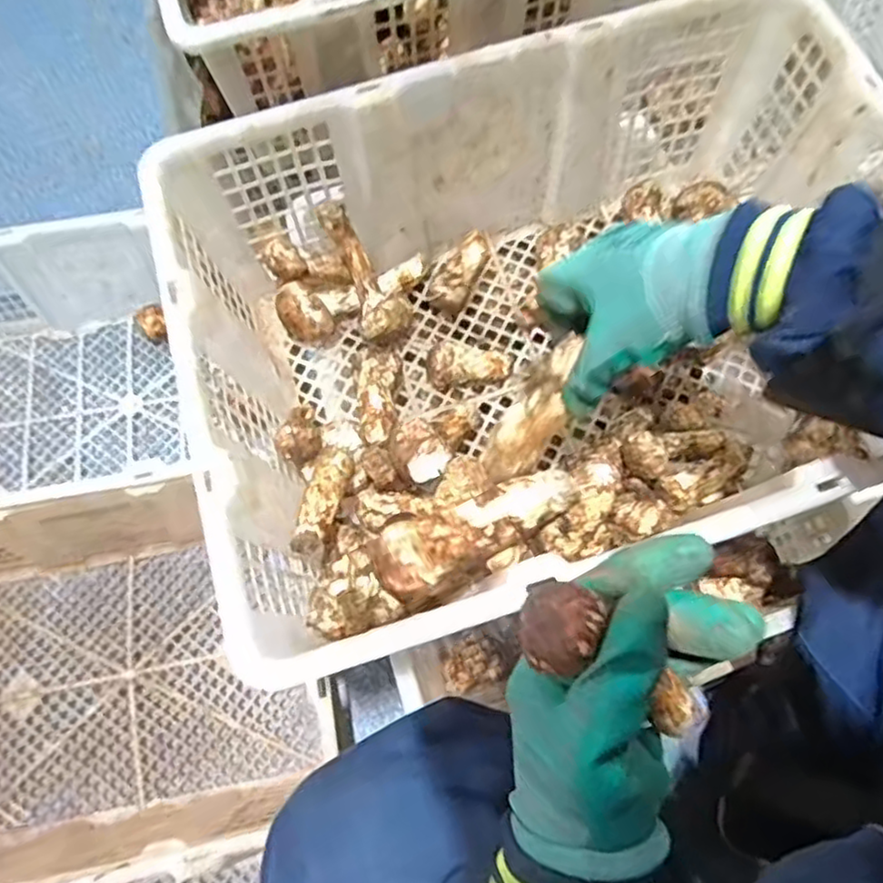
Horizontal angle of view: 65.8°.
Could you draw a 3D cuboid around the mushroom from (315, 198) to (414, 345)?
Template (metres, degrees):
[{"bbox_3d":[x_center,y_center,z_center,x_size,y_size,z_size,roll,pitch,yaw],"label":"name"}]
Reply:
[{"bbox_3d":[-0.062,-0.132,0.534,0.045,0.038,0.112,-30,105,-8],"label":"mushroom"}]

